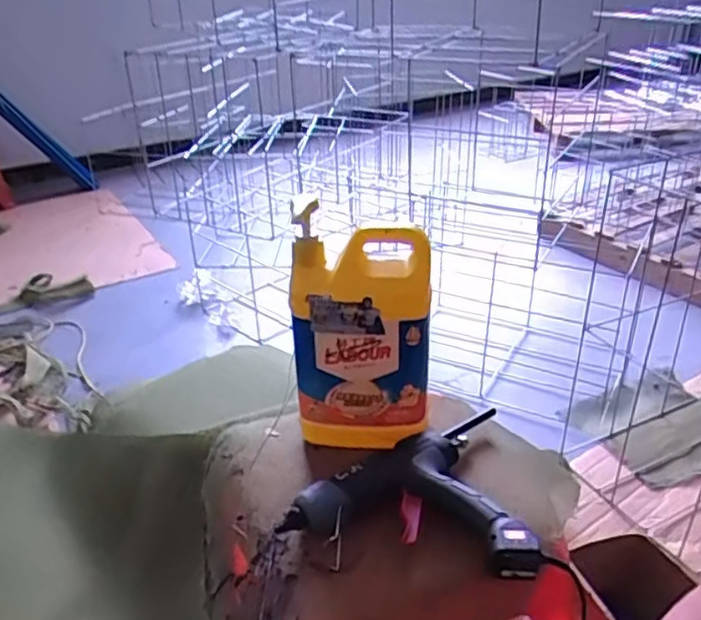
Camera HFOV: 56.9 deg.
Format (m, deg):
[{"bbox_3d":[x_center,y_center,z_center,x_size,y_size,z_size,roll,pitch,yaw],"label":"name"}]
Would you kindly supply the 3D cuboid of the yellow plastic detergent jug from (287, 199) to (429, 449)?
[{"bbox_3d":[0.013,0.030,0.677,0.137,0.241,0.058,2,29,9],"label":"yellow plastic detergent jug"}]

